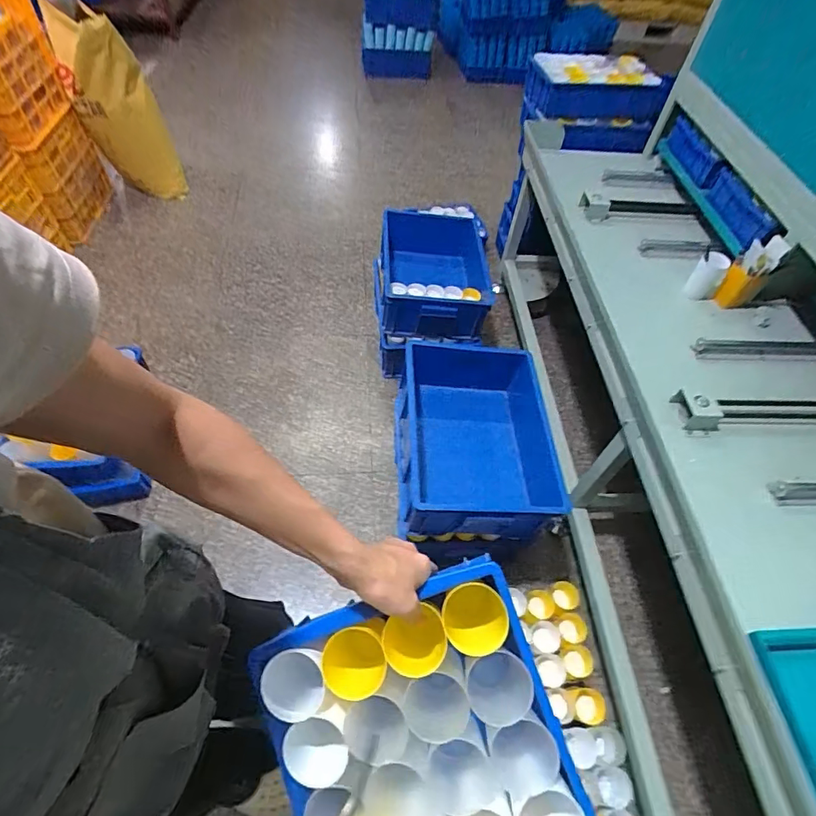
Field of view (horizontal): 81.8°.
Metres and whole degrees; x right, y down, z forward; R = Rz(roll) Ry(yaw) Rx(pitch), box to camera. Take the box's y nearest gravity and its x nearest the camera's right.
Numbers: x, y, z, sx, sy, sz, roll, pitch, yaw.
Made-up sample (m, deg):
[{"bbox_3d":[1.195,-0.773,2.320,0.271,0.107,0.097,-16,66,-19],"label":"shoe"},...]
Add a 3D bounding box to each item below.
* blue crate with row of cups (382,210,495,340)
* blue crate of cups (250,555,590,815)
[{"bbox_3d":[0.096,-0.446,1.653,0.397,0.250,0.494,6,54,-1],"label":"blue crate with row of cups"},{"bbox_3d":[0.035,0.388,0.487,0.265,0.109,0.396,-21,82,3],"label":"blue crate of cups"}]

